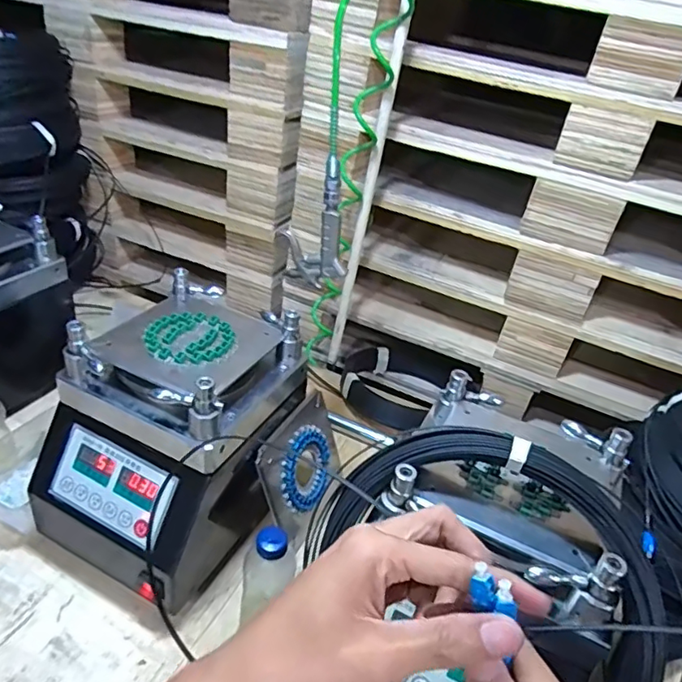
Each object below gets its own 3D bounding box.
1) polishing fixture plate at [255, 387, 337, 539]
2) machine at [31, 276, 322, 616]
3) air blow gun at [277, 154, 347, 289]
[{"bbox_3d":[-0.049,0.166,0.747,0.013,0.143,0.159,-3,23,31],"label":"polishing fixture plate"},{"bbox_3d":[-0.201,0.119,0.691,0.215,0.277,0.269,22,36,21],"label":"machine"},{"bbox_3d":[-0.036,-0.156,0.730,0.096,0.162,0.054,8,33,1],"label":"air blow gun"}]

